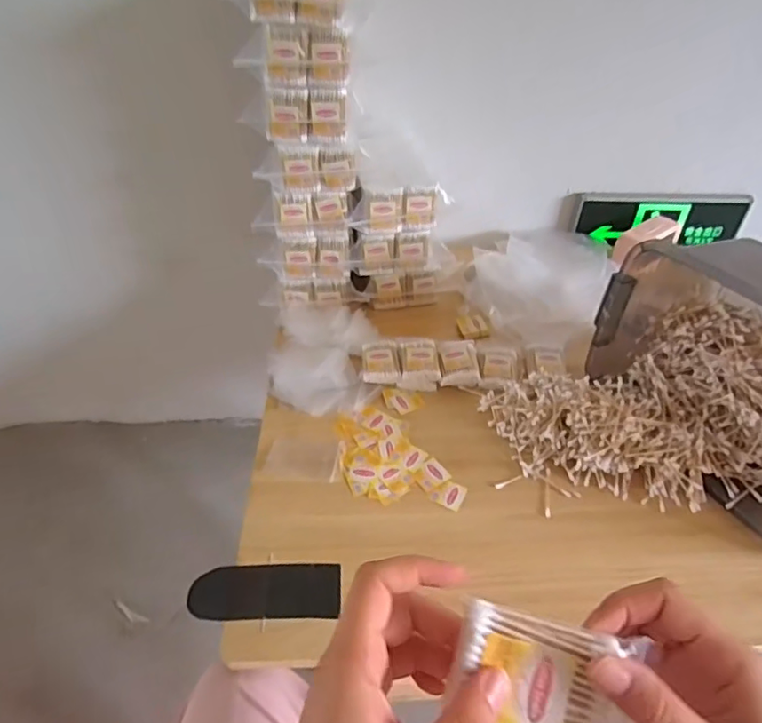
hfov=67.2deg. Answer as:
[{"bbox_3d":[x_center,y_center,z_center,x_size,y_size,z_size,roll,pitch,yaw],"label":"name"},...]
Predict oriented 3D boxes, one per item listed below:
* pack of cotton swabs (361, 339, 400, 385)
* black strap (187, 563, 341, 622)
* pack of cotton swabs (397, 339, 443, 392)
[{"bbox_3d":[-0.001,0.003,0.873,0.055,0.031,0.071,-3,41,-4],"label":"pack of cotton swabs"},{"bbox_3d":[-0.125,0.253,0.633,0.159,0.006,0.058,3,51,-9],"label":"black strap"},{"bbox_3d":[0.059,0.004,0.871,0.060,0.034,0.079,3,41,3],"label":"pack of cotton swabs"}]

